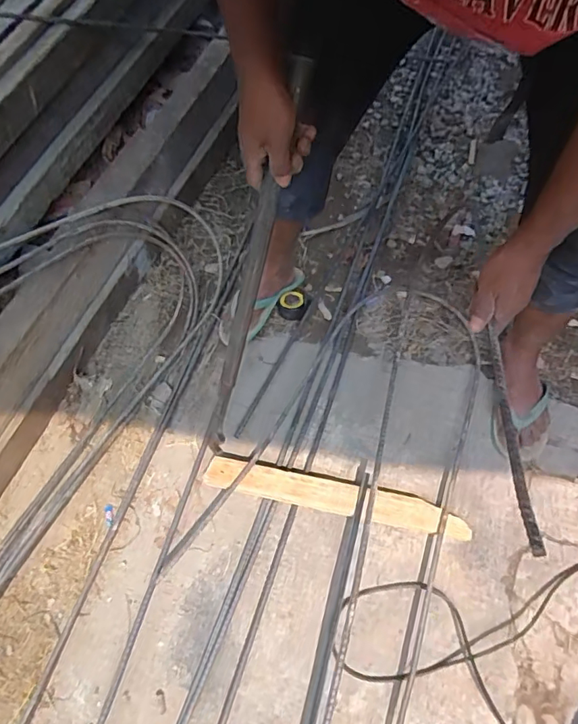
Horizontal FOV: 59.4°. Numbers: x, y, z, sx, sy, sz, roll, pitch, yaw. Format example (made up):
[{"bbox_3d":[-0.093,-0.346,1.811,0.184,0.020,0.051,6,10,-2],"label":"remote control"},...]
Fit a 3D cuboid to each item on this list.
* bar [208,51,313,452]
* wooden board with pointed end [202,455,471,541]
[{"bbox_3d":[-0.063,-0.089,0.743,0.026,0.626,0.030,31,38,18],"label":"bar"},{"bbox_3d":[0.088,0.256,0.971,0.496,0.020,0.062,11,65,6],"label":"wooden board with pointed end"}]

